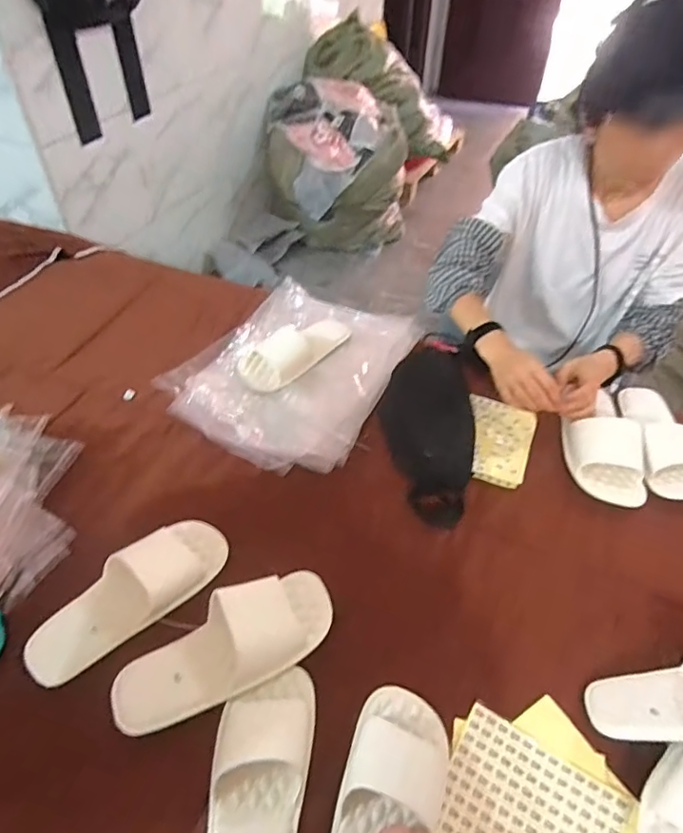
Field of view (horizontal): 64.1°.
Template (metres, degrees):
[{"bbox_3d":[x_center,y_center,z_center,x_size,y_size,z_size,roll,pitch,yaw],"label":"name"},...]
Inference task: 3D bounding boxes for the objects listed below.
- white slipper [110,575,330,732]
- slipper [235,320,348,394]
[{"bbox_3d":[-0.132,0.259,0.625,0.252,0.055,0.106,-16,50,-16],"label":"white slipper"},{"bbox_3d":[-0.078,-0.127,0.989,0.093,0.048,0.241,35,55,28],"label":"slipper"}]

